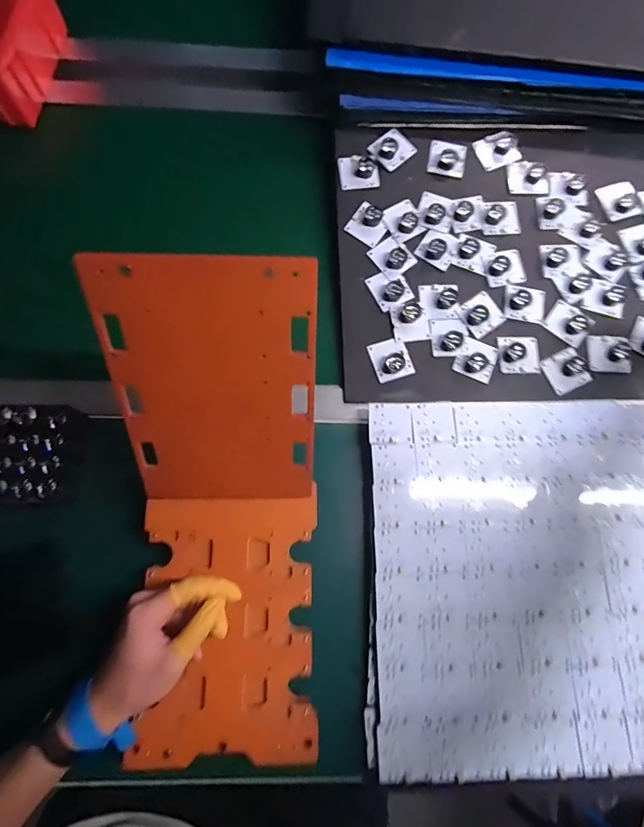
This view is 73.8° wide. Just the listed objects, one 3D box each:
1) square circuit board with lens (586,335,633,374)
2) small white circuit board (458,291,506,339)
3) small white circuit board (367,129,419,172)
[{"bbox_3d":[0.356,-0.078,0.526,0.048,0.018,0.048,4,75,-3],"label":"square circuit board with lens"},{"bbox_3d":[0.198,-0.125,0.526,0.049,0.023,0.042,-34,80,-12],"label":"small white circuit board"},{"bbox_3d":[0.094,-0.350,0.565,0.052,0.022,0.043,-37,81,-12],"label":"small white circuit board"}]

